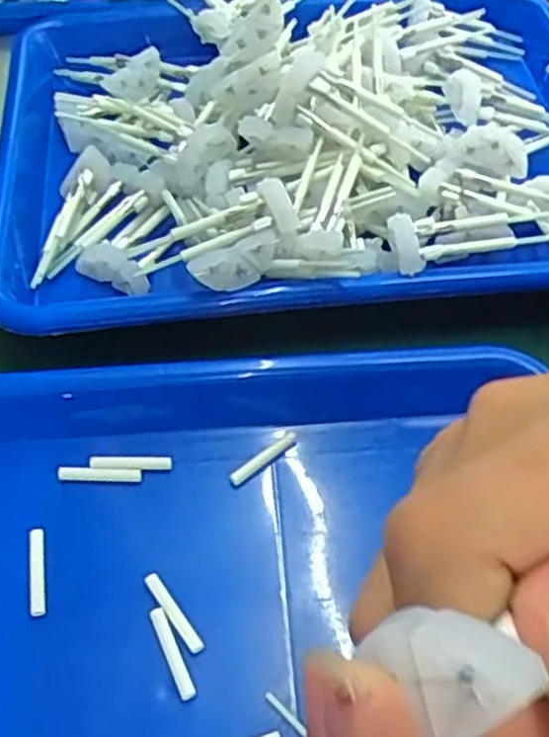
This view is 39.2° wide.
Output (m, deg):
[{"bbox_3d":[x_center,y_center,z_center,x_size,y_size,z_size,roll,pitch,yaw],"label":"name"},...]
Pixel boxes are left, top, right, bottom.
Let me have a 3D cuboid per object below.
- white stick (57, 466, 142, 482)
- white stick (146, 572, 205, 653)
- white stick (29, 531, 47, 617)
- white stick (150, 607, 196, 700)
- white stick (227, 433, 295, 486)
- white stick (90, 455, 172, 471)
[{"bbox_3d":[-0.072,0.043,0.318,0.034,0.004,0.005,2,53,0],"label":"white stick"},{"bbox_3d":[-0.037,0.090,0.284,0.005,0.004,0.034,-31,60,-22],"label":"white stick"},{"bbox_3d":[-0.090,0.077,0.294,0.006,0.004,0.033,-9,54,-8],"label":"white stick"},{"bbox_3d":[-0.037,0.101,0.275,0.006,0.004,0.034,-21,57,-16],"label":"white stick"},{"bbox_3d":[-0.004,0.037,0.324,0.034,0.005,0.006,-33,61,-23],"label":"white stick"},{"bbox_3d":[-0.060,0.039,0.321,0.033,0.004,0.006,-2,53,-3],"label":"white stick"}]

